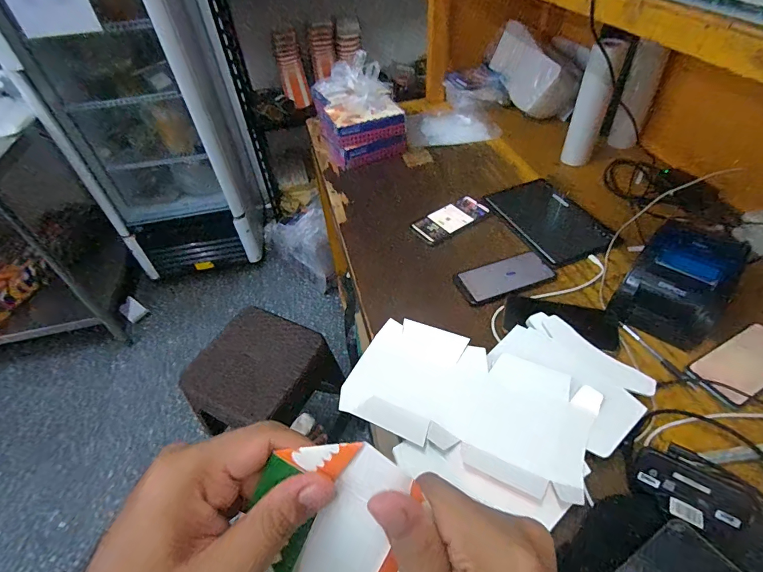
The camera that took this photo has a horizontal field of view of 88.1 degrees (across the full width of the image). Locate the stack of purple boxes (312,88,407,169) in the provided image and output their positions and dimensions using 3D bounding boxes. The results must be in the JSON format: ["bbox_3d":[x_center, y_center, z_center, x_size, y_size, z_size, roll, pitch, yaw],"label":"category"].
[{"bbox_3d":[-0.063,-0.431,1.028,0.189,0.116,0.215,-20,48,-13],"label":"stack of purple boxes"}]

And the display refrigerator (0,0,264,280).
[{"bbox_3d":[-0.918,-0.830,1.424,0.564,1.568,0.658,-13,47,-8],"label":"display refrigerator"}]

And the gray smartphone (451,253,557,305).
[{"bbox_3d":[0.218,-0.020,0.701,0.168,0.007,0.080,-18,48,-12],"label":"gray smartphone"}]

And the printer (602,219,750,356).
[{"bbox_3d":[0.446,-0.002,0.599,0.126,0.103,0.142,32,57,30],"label":"printer"}]

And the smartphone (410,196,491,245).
[{"bbox_3d":[0.144,-0.139,0.818,0.167,0.007,0.080,-32,52,-23],"label":"smartphone"}]

